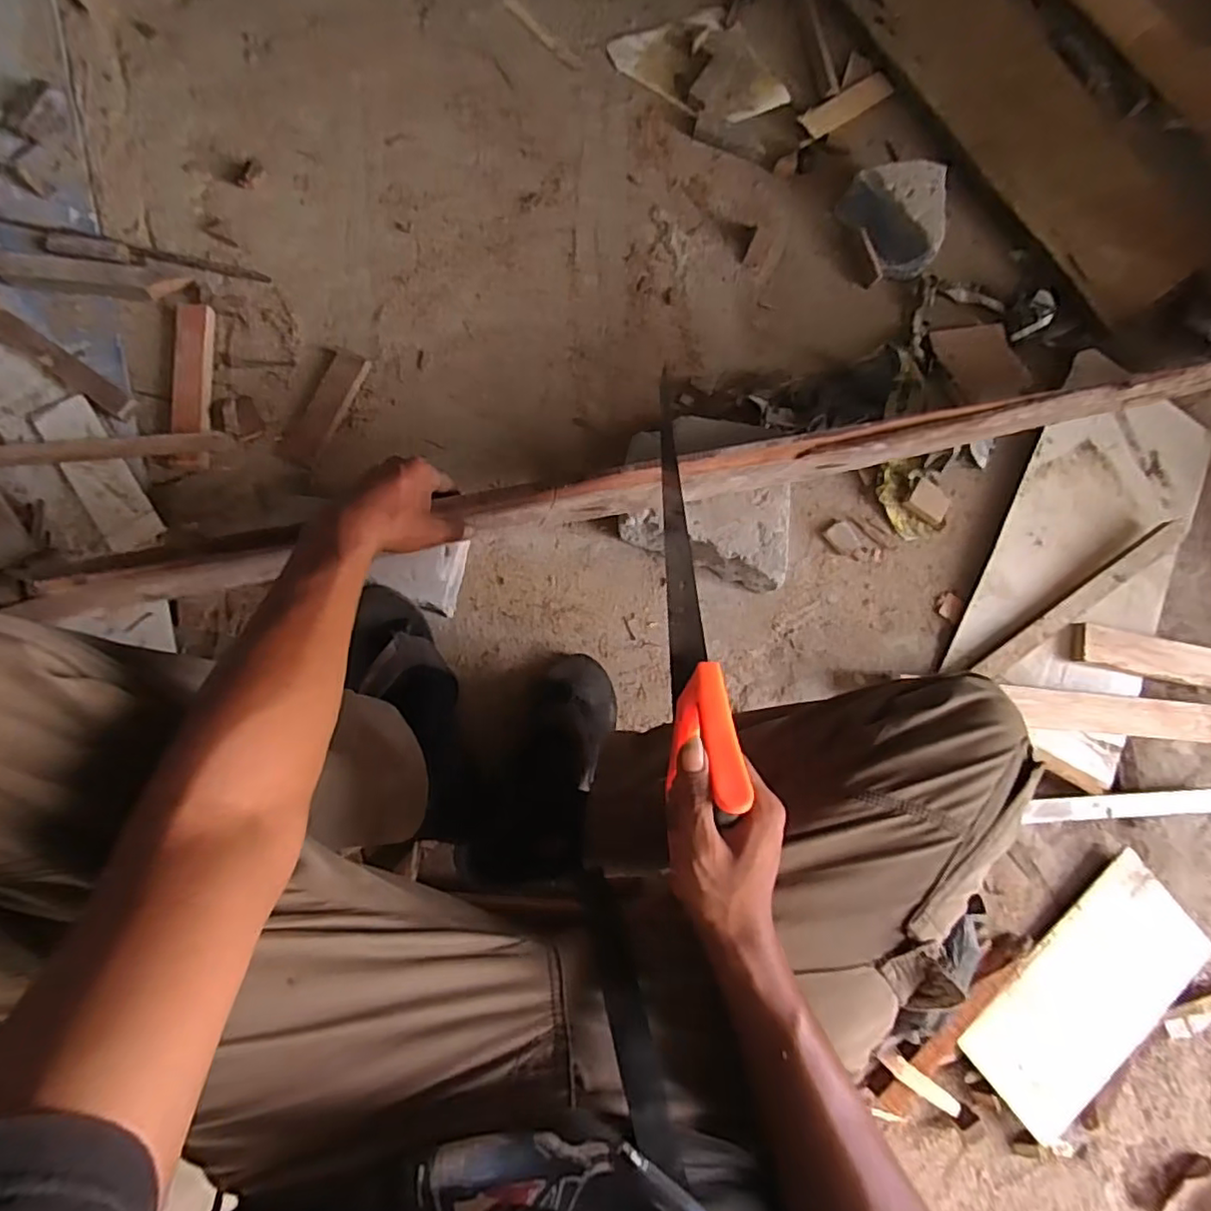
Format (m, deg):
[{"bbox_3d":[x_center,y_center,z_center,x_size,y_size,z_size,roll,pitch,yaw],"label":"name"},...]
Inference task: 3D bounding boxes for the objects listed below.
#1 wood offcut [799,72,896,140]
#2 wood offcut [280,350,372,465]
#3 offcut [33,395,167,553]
[{"bbox_3d":[0.347,-0.714,0.887,0.149,0.010,0.044,-32,88,-9],"label":"wood offcut"},{"bbox_3d":[-0.334,-0.237,0.744,0.043,0.009,0.147,24,82,-3],"label":"wood offcut"},{"bbox_3d":[-0.562,-0.144,0.689,0.061,0.008,0.183,-31,88,-9],"label":"offcut"}]

